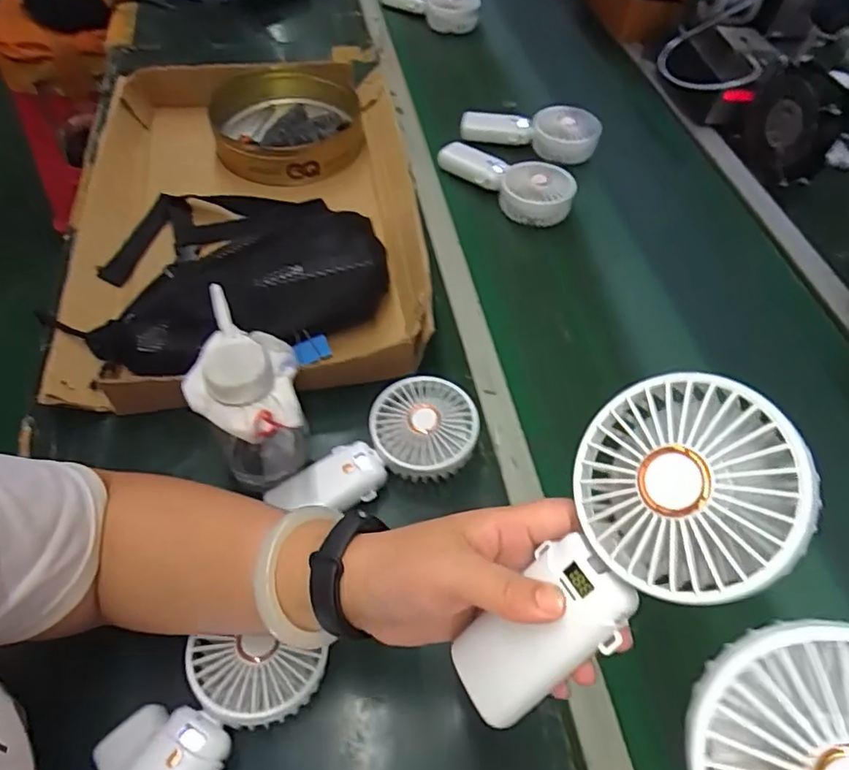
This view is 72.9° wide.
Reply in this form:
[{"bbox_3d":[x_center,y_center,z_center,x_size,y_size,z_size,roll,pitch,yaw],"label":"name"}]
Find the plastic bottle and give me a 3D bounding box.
[{"bbox_3d":[-0.136,0.013,0.448,0.074,0.148,0.124,-13,54,-15],"label":"plastic bottle"}]

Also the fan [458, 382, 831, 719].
[{"bbox_3d":[0.077,0.077,0.249,0.085,0.169,0.040,47,18,27],"label":"fan"}]

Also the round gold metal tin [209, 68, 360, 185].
[{"bbox_3d":[-0.177,-0.335,0.749,0.188,0.068,0.175,-9,53,-12],"label":"round gold metal tin"}]

